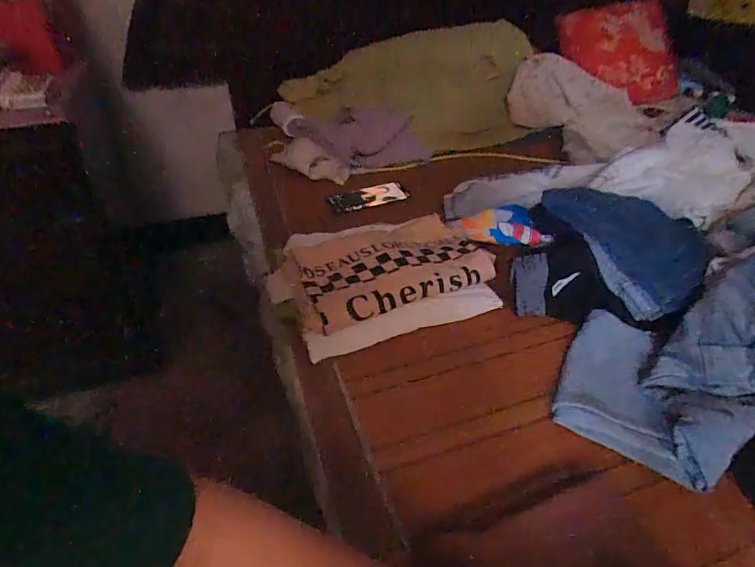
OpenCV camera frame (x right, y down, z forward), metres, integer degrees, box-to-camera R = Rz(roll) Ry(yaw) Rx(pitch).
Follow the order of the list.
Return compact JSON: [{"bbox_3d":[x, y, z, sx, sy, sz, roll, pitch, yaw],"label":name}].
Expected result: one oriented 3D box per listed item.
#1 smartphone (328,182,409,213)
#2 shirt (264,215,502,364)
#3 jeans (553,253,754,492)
[{"bbox_3d":[-0.016,-0.175,0.923,0.158,0.016,0.070,-13,41,-17],"label":"smartphone"},{"bbox_3d":[0.010,-0.019,0.687,0.301,0.066,0.225,-15,40,-14],"label":"shirt"},{"bbox_3d":[0.332,0.070,0.506,0.211,0.128,0.242,23,46,30],"label":"jeans"}]

